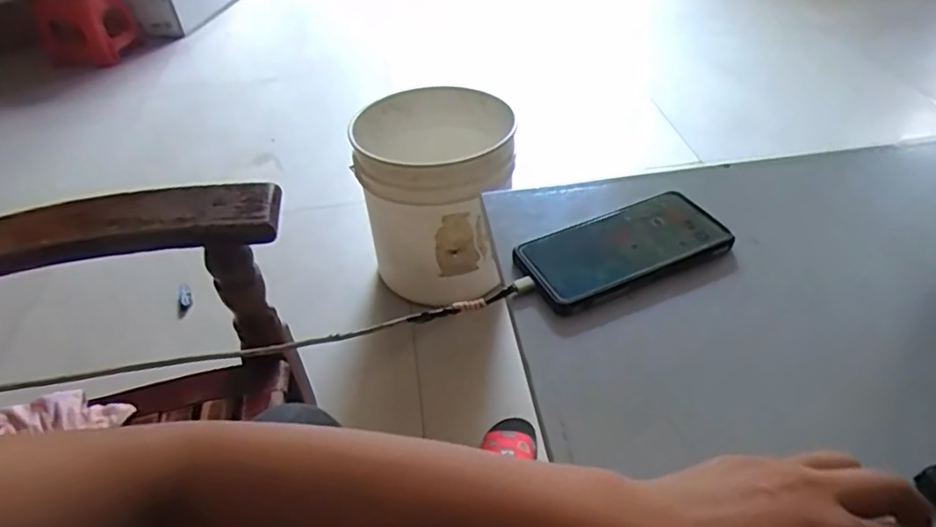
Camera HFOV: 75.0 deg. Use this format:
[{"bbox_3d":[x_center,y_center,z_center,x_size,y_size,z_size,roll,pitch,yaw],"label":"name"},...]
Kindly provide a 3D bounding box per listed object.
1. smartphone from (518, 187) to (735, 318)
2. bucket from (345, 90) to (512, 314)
[{"bbox_3d":[0.127,-0.014,0.503,0.168,0.014,0.085,-19,44,-17],"label":"smartphone"},{"bbox_3d":[-0.056,-0.137,1.249,0.289,0.344,0.302,-2,41,2],"label":"bucket"}]

